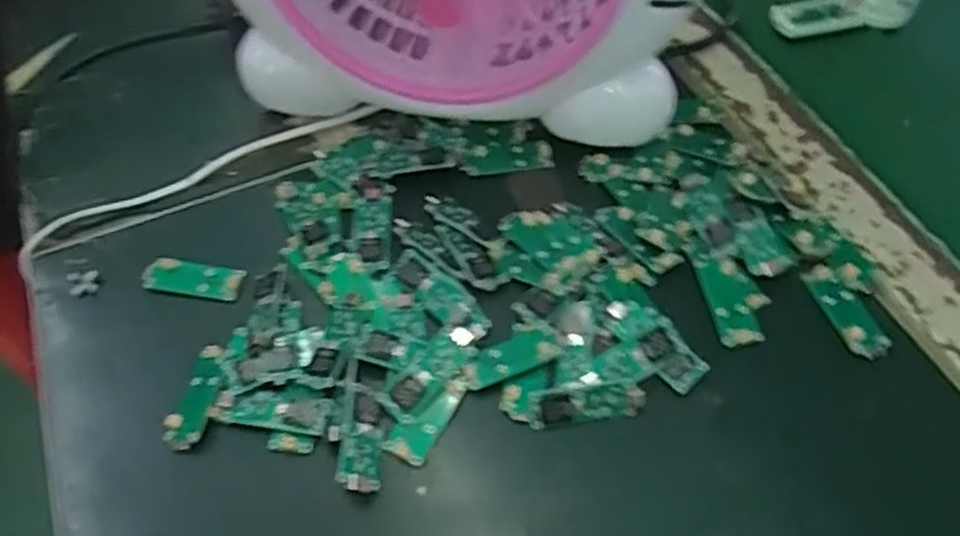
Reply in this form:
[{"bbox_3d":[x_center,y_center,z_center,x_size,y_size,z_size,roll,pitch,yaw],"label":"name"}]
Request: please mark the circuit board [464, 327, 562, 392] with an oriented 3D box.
[{"bbox_3d":[0.014,0.042,0.358,0.048,0.004,0.020,-21,58,-10],"label":"circuit board"}]

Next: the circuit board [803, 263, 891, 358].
[{"bbox_3d":[0.181,0.021,0.370,0.019,0.005,0.052,-19,58,-8],"label":"circuit board"}]

